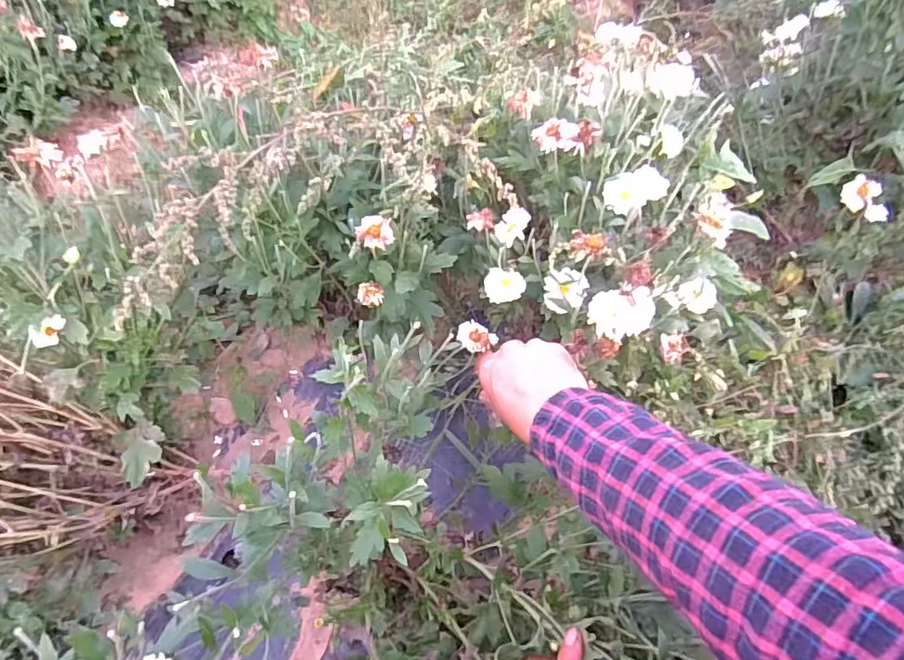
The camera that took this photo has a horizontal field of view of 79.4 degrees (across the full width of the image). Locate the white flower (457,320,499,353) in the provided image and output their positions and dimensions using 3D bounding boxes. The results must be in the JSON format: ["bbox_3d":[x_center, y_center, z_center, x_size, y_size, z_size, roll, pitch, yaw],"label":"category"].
[{"bbox_3d":[0.021,0.007,0.482,0.034,0.016,0.028,19,55,13],"label":"white flower"}]

